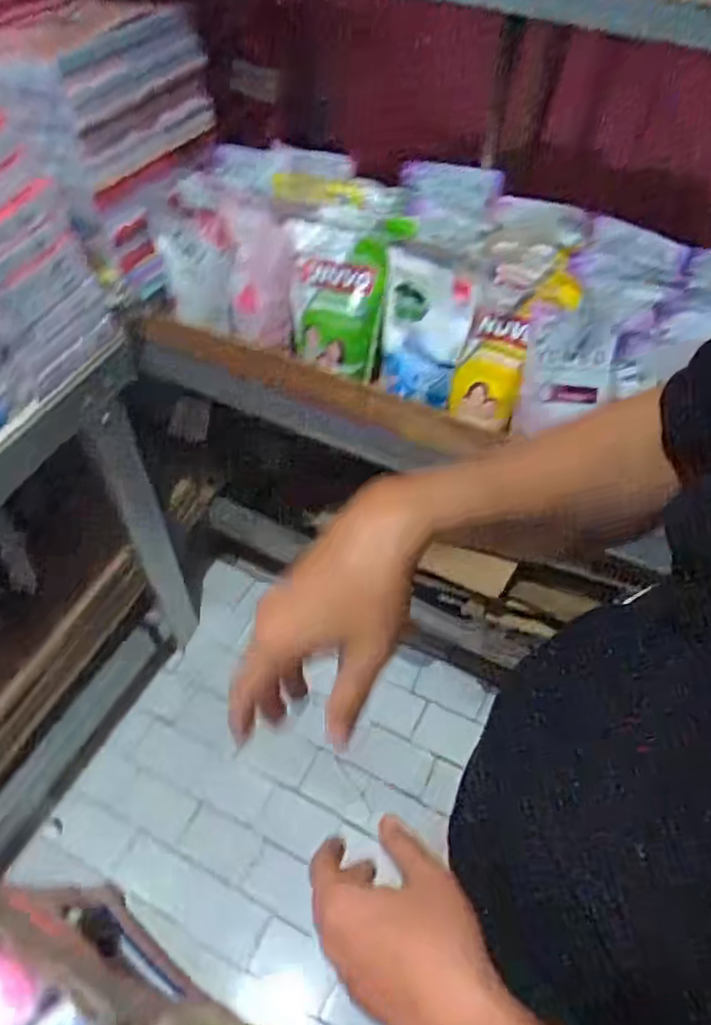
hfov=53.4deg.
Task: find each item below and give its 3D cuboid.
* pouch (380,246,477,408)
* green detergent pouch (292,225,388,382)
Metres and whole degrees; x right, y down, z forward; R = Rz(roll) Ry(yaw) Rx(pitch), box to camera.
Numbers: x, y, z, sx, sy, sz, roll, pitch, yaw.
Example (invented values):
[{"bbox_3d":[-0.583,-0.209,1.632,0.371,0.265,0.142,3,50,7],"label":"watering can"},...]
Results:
[{"bbox_3d":[0.083,-0.215,0.845,0.118,0.169,0.018,25,39,28],"label":"pouch"},{"bbox_3d":[-0.022,-0.265,0.890,0.112,0.169,0.040,9,29,4],"label":"green detergent pouch"}]

